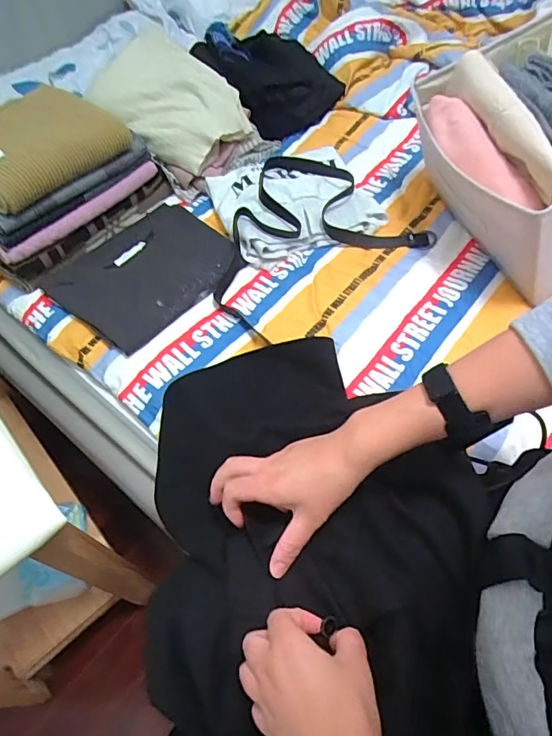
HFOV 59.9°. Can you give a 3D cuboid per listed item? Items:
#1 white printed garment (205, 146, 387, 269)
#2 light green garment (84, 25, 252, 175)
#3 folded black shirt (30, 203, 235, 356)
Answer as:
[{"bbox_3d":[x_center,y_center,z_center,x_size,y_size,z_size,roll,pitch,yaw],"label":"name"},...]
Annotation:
[{"bbox_3d":[0.038,-0.302,0.854,0.278,0.056,0.226,-17,58,-7],"label":"white printed garment"},{"bbox_3d":[-0.197,-0.509,0.901,0.226,0.120,0.245,-40,63,-20],"label":"light green garment"},{"bbox_3d":[-0.218,-0.173,0.792,0.234,0.027,0.275,33,65,22],"label":"folded black shirt"}]

